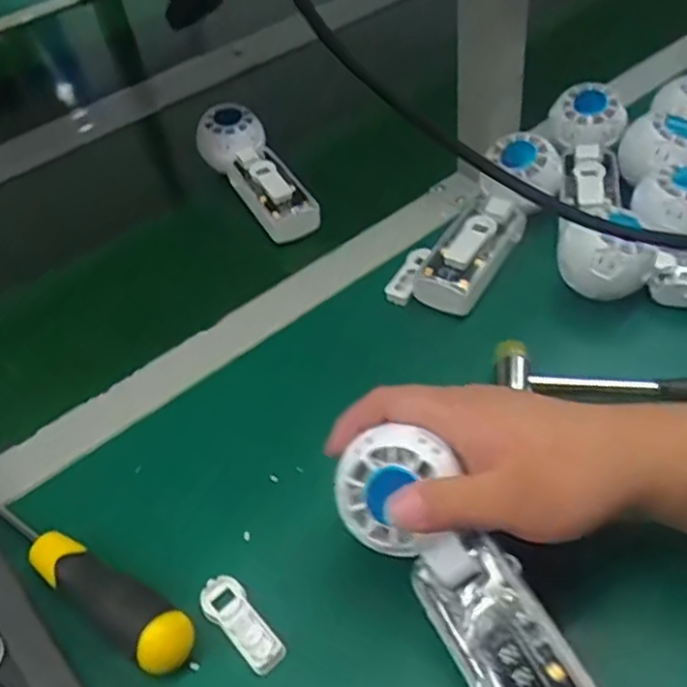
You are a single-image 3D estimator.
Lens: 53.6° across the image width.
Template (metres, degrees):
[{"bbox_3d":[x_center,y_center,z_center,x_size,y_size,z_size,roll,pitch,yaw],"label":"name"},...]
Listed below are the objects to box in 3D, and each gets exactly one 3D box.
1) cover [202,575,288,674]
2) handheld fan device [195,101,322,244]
[{"bbox_3d":[-0.054,0.148,0.361,0.022,0.007,0.057,-34,51,-24],"label":"cover"},{"bbox_3d":[-0.082,-0.160,0.621,0.060,0.052,0.176,-23,48,-13],"label":"handheld fan device"}]

